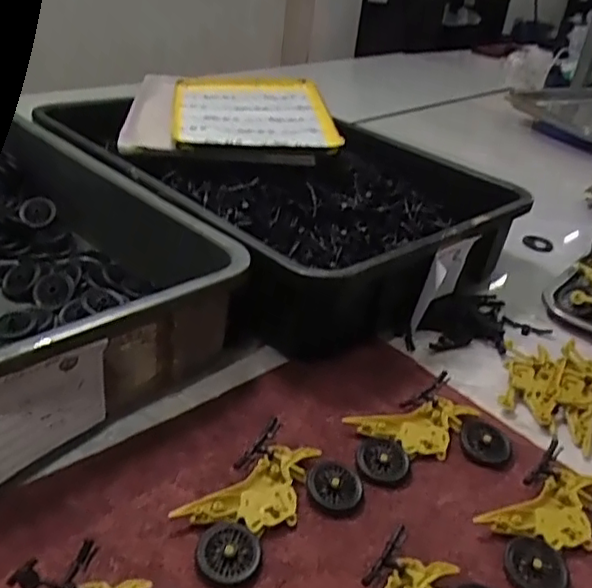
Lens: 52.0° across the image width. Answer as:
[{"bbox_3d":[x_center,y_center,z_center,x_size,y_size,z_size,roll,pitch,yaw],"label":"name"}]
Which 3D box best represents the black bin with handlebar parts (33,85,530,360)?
[{"bbox_3d":[-0.014,-0.126,0.723,0.362,0.096,0.486,-19,41,-36],"label":"black bin with handlebar parts"}]

